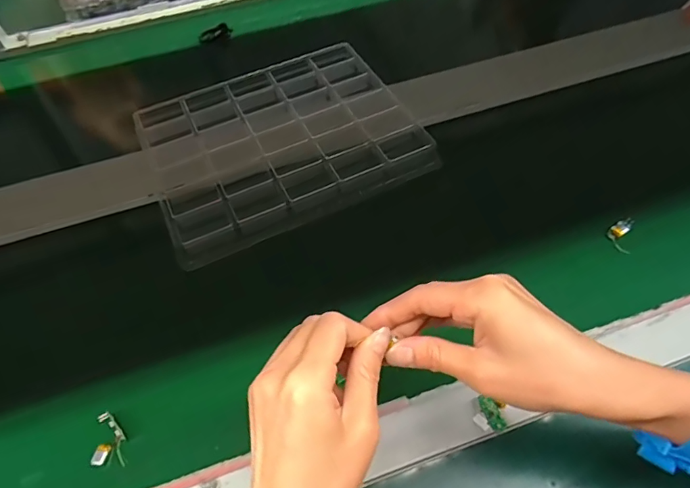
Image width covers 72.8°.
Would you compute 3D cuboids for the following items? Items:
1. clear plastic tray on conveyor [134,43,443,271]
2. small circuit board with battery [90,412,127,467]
[{"bbox_3d":[-0.076,-0.123,0.551,0.291,0.036,0.231,-22,56,-12],"label":"clear plastic tray on conveyor"},{"bbox_3d":[-0.189,0.157,0.377,0.023,0.007,0.040,1,63,-12],"label":"small circuit board with battery"}]

